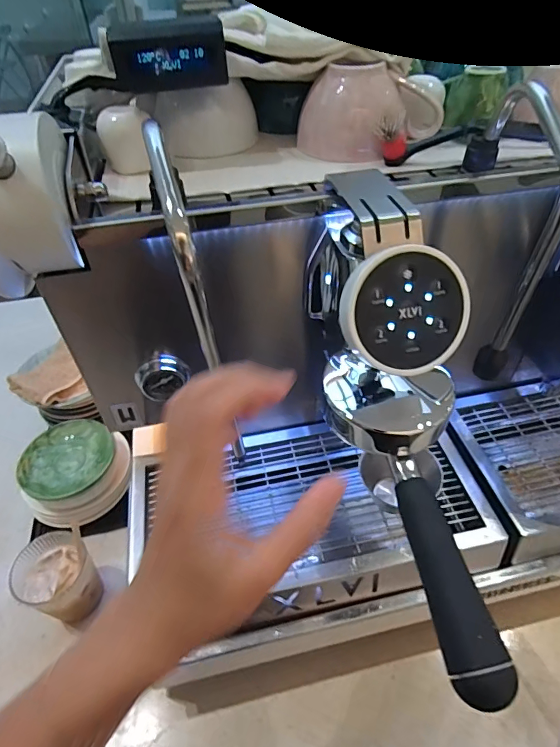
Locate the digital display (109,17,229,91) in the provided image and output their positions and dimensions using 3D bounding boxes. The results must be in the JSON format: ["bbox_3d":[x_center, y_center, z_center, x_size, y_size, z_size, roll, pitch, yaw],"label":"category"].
[{"bbox_3d":[-0.085,-0.246,0.341,0.084,0.042,0.021,-12,46,-10],"label":"digital display"}]

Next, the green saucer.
[{"bbox_3d":[-0.280,0.111,0.583,0.114,0.020,0.112,-1,45,1],"label":"green saucer"}]

